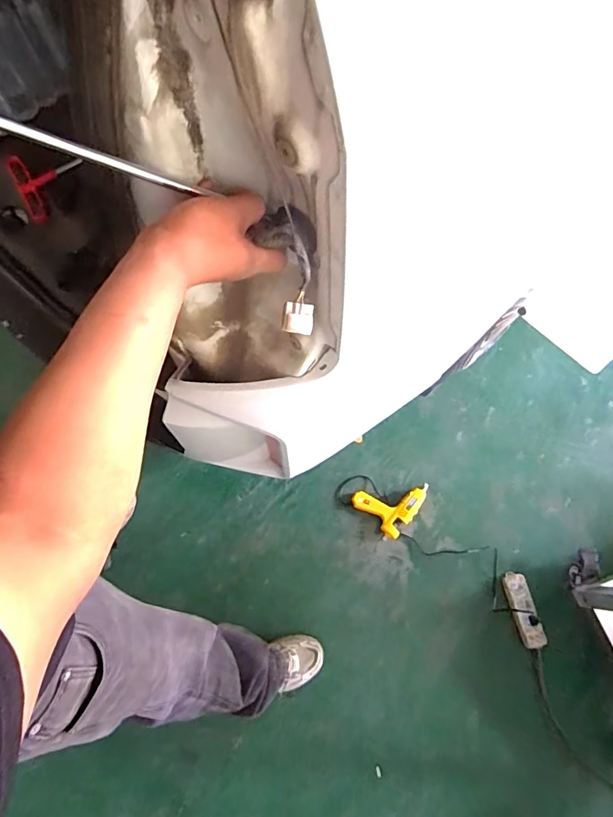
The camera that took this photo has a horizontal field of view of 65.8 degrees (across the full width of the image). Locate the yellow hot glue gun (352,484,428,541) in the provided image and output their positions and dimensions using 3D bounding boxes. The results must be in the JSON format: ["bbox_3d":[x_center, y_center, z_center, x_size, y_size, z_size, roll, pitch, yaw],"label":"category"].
[{"bbox_3d":[0.246,0.296,1.345,0.221,0.034,0.143,-5,70,-1],"label":"yellow hot glue gun"}]

